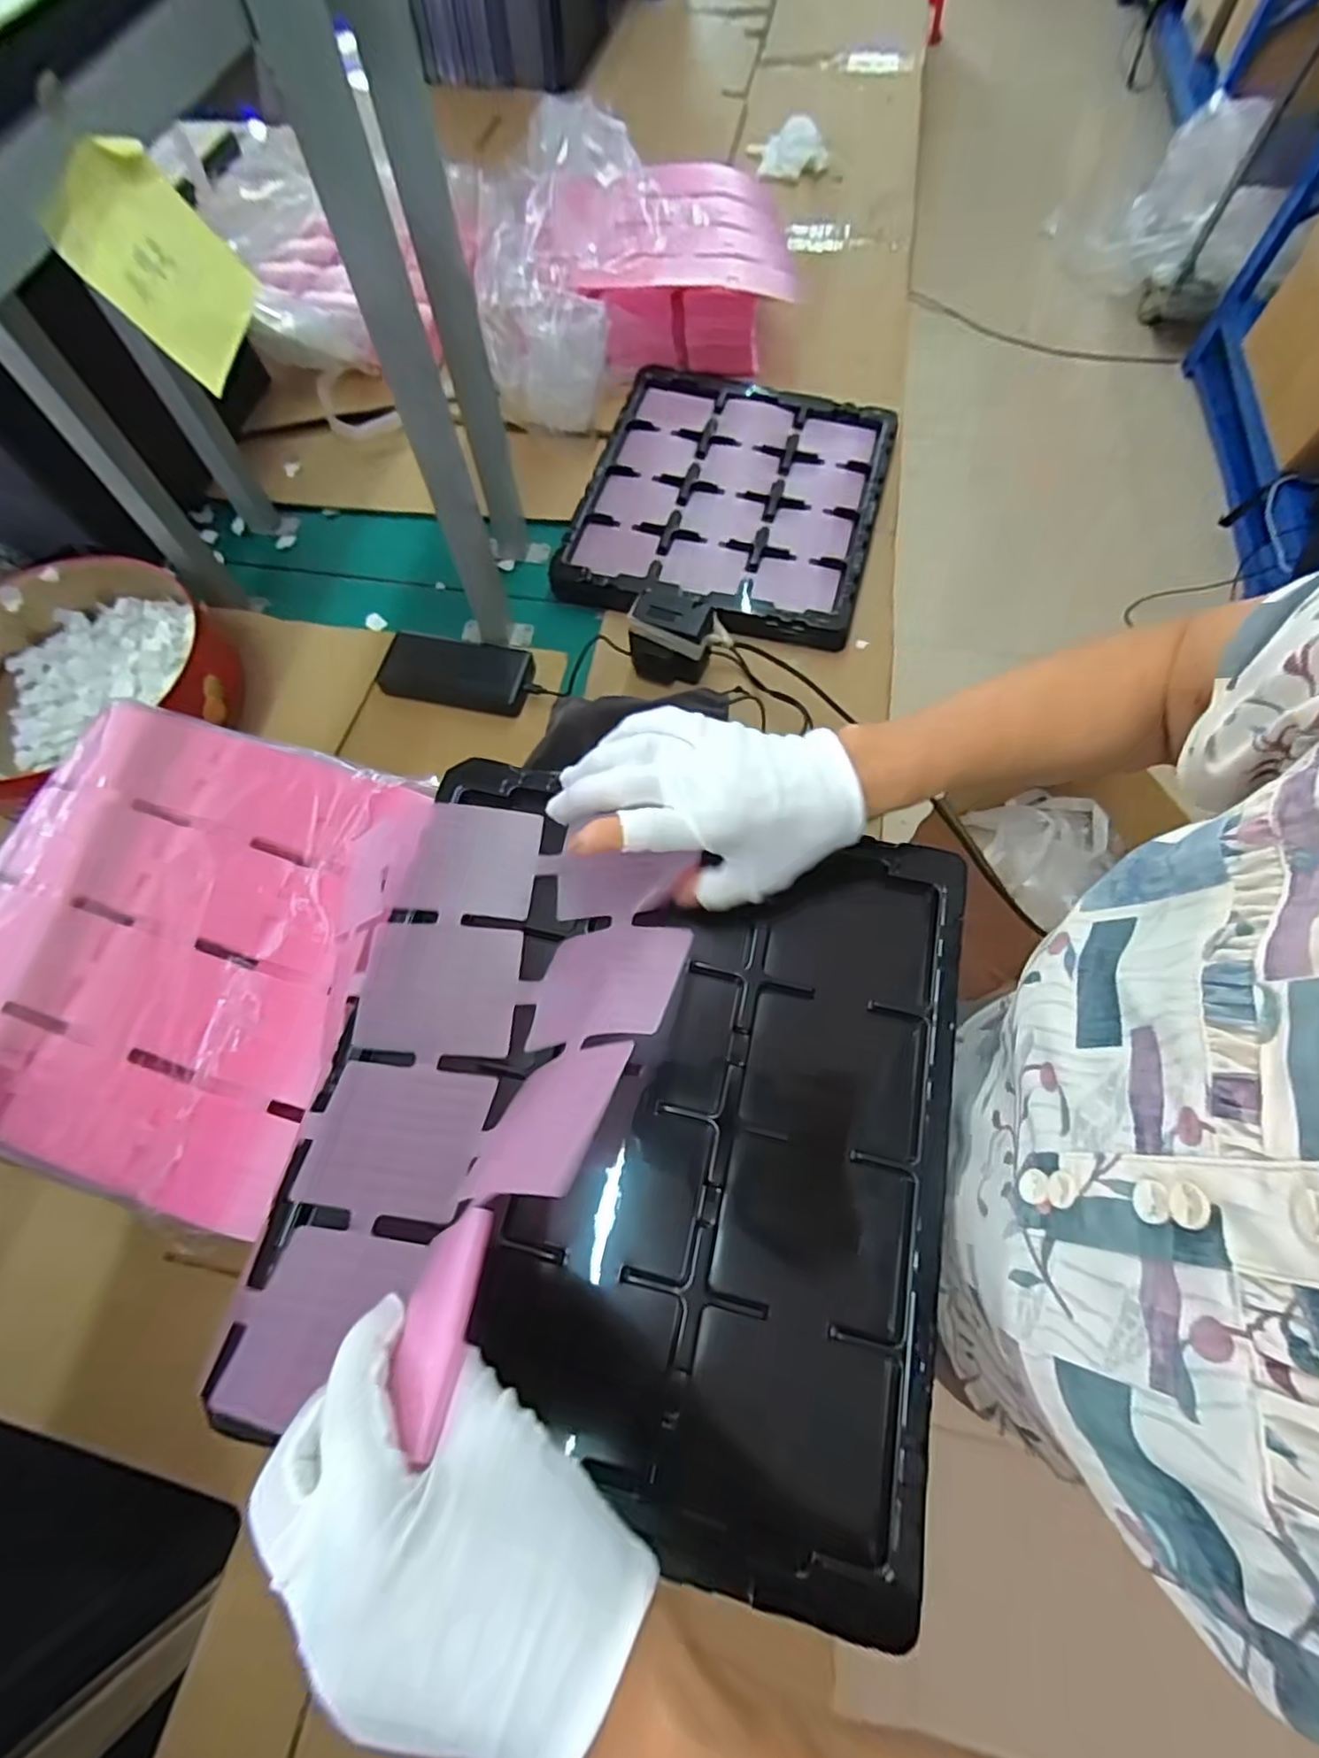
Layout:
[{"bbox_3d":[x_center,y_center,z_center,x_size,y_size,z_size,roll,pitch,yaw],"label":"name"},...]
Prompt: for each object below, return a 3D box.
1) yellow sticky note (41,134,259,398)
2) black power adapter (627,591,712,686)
[{"bbox_3d":[-0.232,-0.289,0.305,0.006,0.075,0.070,8,78,26],"label":"yellow sticky note"},{"bbox_3d":[0.012,-0.247,0.677,0.084,0.073,0.053,11,68,6],"label":"black power adapter"}]

